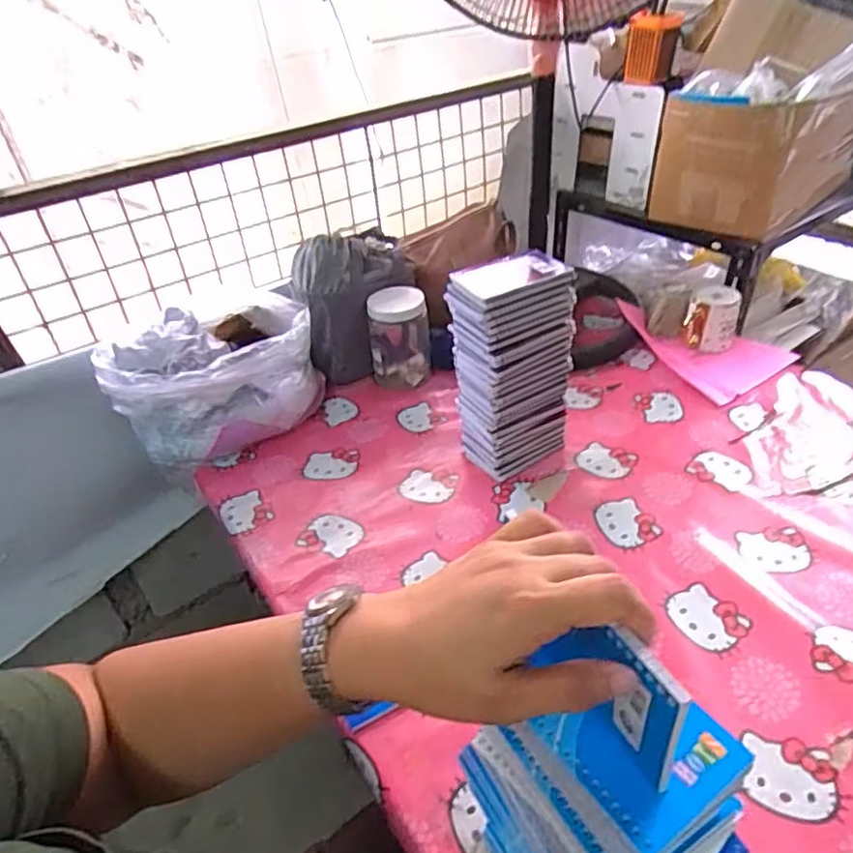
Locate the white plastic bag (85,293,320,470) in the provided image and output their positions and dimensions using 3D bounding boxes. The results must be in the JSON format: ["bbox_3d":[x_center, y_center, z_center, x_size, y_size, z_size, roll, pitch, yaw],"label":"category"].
[{"bbox_3d":[-0.327,-0.067,0.991,0.305,0.198,0.151,-20,39,-17],"label":"white plastic bag"}]

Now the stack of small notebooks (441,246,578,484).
[{"bbox_3d":[0.118,-0.075,0.856,0.144,0.284,0.090,-21,40,-19],"label":"stack of small notebooks"}]

